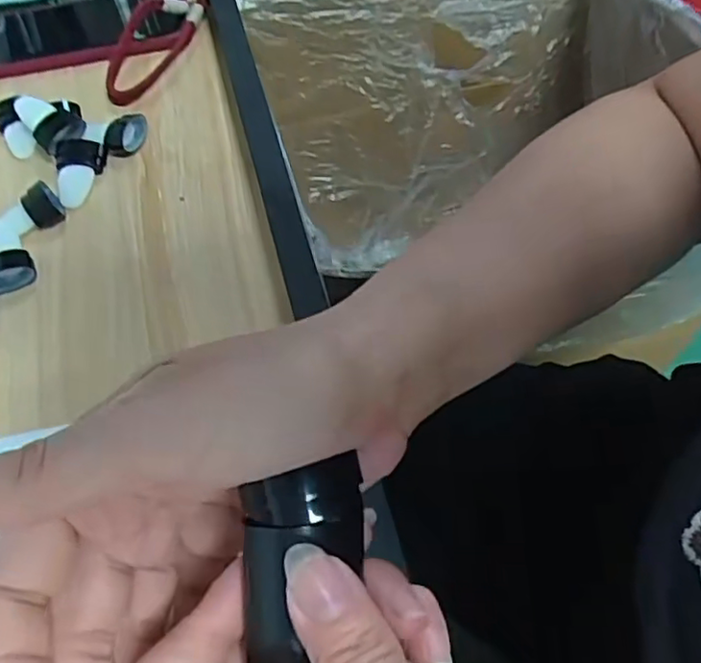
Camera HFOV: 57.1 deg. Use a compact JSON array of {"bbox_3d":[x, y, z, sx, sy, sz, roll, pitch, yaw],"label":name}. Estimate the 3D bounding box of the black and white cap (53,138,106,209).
[{"bbox_3d":[-0.190,-0.111,0.450,0.032,0.021,0.046,-8,57,-4],"label":"black and white cap"}]

